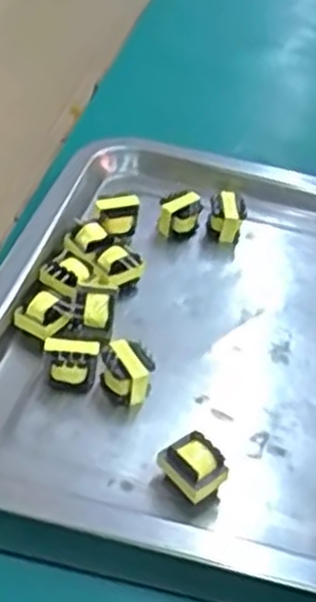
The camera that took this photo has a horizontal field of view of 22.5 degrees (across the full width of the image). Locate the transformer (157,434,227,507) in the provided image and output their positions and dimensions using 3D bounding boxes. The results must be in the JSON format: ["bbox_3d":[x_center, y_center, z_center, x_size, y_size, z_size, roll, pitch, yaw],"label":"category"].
[{"bbox_3d":[0.015,0.070,0.326,0.020,0.020,0.023,-21,49,-29],"label":"transformer"}]

